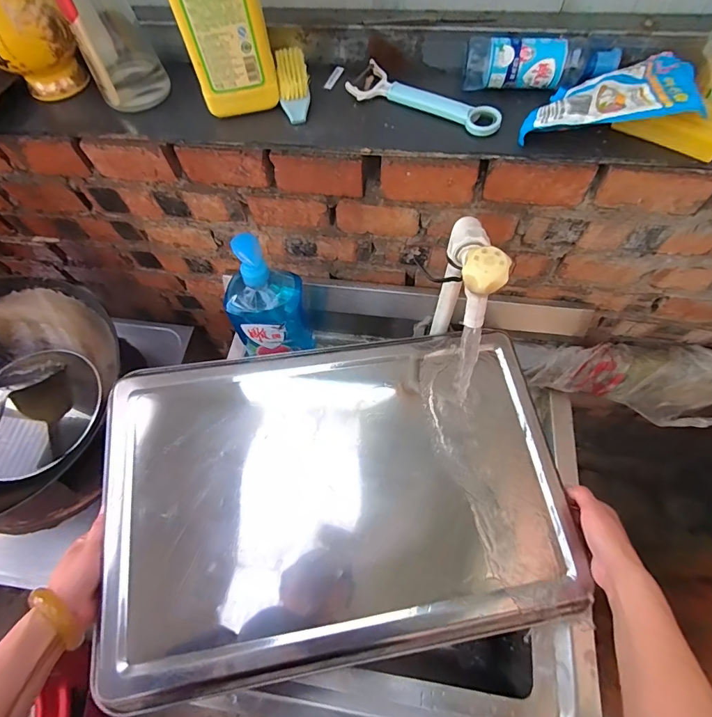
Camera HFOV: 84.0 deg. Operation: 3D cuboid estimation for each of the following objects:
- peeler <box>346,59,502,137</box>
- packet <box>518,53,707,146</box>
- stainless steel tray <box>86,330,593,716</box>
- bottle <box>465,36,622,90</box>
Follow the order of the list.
[{"bbox_3d":[0.083,-0.307,0.471,0.186,0.013,0.055,28,68,16],"label":"peeler"},{"bbox_3d":[0.269,-0.288,0.433,0.166,0.033,0.100,4,64,5],"label":"packet"},{"bbox_3d":[-0.016,0.162,0.497,0.544,0.046,0.377,-6,68,-6],"label":"stainless steel tray"},{"bbox_3d":[0.213,-0.343,0.461,0.168,0.044,0.045,4,64,5],"label":"bottle"}]

